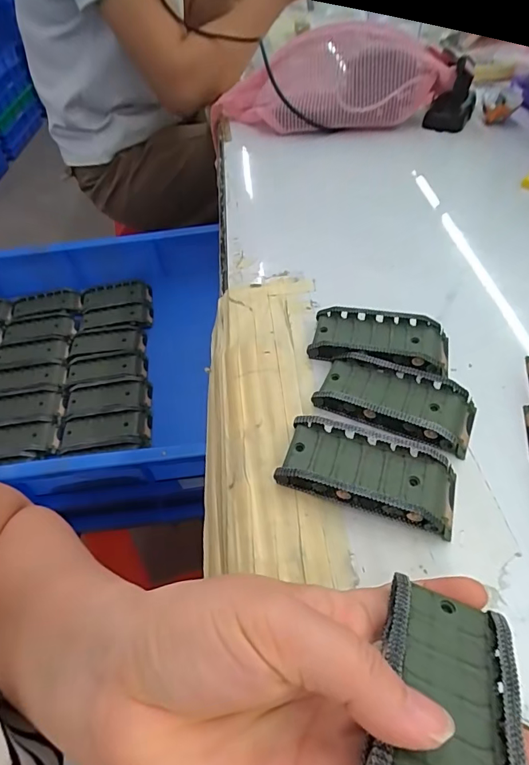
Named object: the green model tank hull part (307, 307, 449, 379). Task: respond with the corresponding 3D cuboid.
[{"bbox_3d":[0.084,-0.030,0.318,0.096,0.017,0.049,10,51,11],"label":"green model tank hull part"}]

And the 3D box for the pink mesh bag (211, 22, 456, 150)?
[{"bbox_3d":[0.083,-0.395,0.575,0.294,0.102,0.137,-11,50,-6],"label":"pink mesh bag"}]

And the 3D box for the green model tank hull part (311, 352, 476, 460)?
[{"bbox_3d":[0.086,0.010,0.284,0.096,0.016,0.051,18,53,18],"label":"green model tank hull part"}]

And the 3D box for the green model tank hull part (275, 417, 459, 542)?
[{"bbox_3d":[0.060,0.050,0.249,0.095,0.021,0.046,13,52,14],"label":"green model tank hull part"}]

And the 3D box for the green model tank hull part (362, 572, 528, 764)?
[{"bbox_3d":[0.058,0.109,0.141,0.043,0.018,0.093,17,32,17],"label":"green model tank hull part"}]

